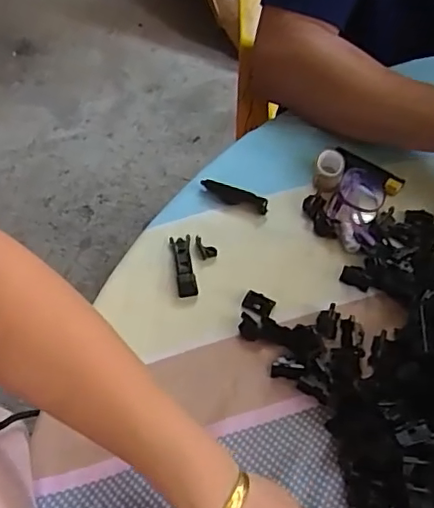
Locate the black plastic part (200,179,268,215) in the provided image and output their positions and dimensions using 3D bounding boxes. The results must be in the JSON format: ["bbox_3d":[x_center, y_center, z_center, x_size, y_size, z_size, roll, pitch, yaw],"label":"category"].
[{"bbox_3d":[0.017,-0.060,0.582,0.074,0.013,0.015,22,64,14],"label":"black plastic part"}]

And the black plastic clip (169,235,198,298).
[{"bbox_3d":[-0.033,0.011,0.542,0.021,0.010,0.066,-8,60,-2],"label":"black plastic clip"}]

